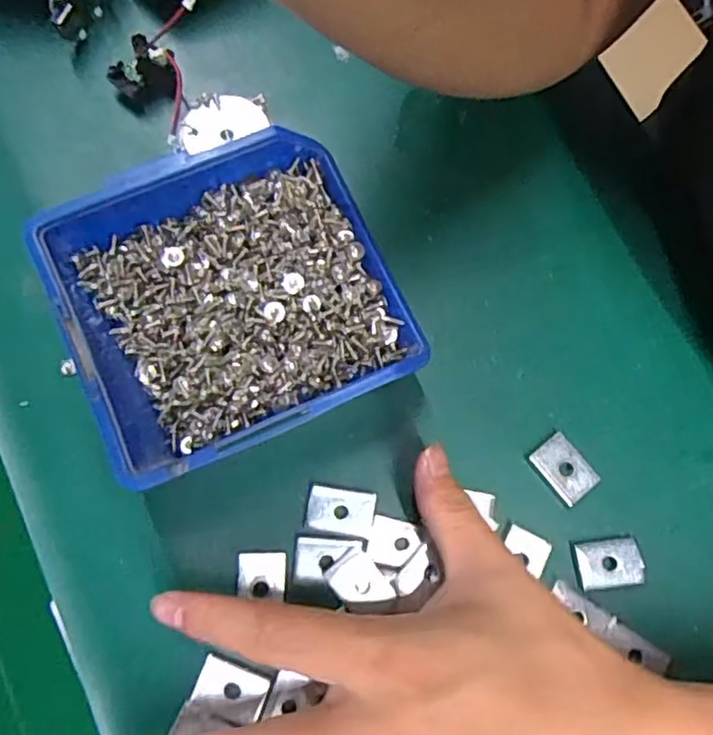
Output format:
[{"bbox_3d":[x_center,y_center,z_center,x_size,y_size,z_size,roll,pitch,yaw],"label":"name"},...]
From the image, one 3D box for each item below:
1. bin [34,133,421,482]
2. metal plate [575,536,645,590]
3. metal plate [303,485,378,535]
[{"bbox_3d":[-0.049,-0.024,0.258,0.124,0.061,0.117,-24,78,-9],"label":"bin"},{"bbox_3d":[0.109,0.084,0.265,0.027,0.004,0.020,-7,77,-4],"label":"metal plate"},{"bbox_3d":[-0.007,0.061,0.267,0.029,0.004,0.019,9,76,0],"label":"metal plate"}]

